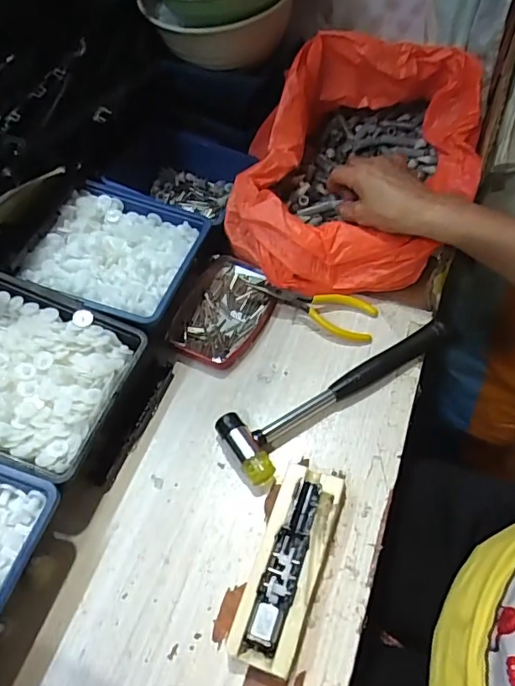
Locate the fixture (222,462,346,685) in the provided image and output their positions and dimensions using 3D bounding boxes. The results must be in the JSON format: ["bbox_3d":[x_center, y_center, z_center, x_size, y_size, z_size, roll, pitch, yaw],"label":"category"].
[{"bbox_3d":[0.022,0.156,0.379,0.046,0.029,0.136,17,57,13],"label":"fixture"}]

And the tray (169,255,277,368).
[{"bbox_3d":[-0.033,-0.033,0.519,0.083,0.013,0.122,22,58,15],"label":"tray"}]

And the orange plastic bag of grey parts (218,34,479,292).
[{"bbox_3d":[0.101,-0.179,0.518,0.195,0.145,0.243,27,59,18],"label":"orange plastic bag of grey parts"}]

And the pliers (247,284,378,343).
[{"bbox_3d":[0.052,-0.036,0.510,0.122,0.015,0.048,14,56,11],"label":"pliers"}]

